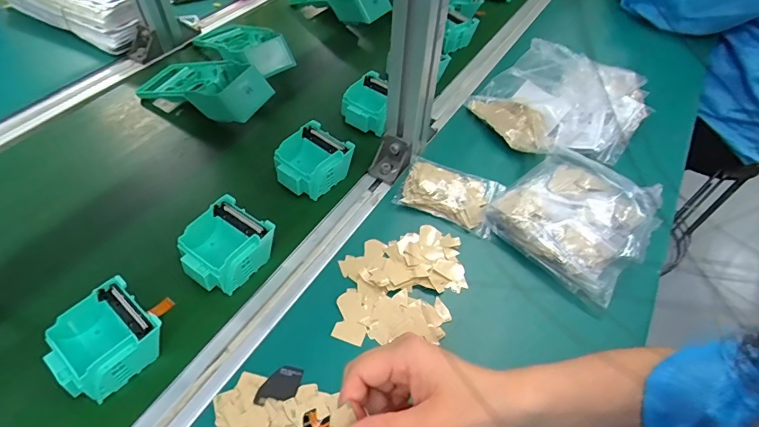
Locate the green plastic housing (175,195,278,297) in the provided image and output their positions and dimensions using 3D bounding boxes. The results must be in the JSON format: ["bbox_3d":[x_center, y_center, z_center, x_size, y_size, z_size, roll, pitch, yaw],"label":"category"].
[{"bbox_3d":[-0.156,0.036,0.423,0.073,0.040,0.081,28,55,19],"label":"green plastic housing"}]

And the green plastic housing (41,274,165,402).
[{"bbox_3d":[-0.236,0.110,0.359,0.075,0.035,0.077,33,56,22],"label":"green plastic housing"}]

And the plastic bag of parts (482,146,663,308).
[{"bbox_3d":[0.220,-0.004,0.461,0.161,0.042,0.146,-35,60,-27],"label":"plastic bag of parts"}]

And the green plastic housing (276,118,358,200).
[{"bbox_3d":[-0.082,-0.061,0.503,0.078,0.037,0.083,30,55,20],"label":"green plastic housing"}]

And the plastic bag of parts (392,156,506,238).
[{"bbox_3d":[0.081,-0.024,0.488,0.111,0.024,0.072,19,52,13],"label":"plastic bag of parts"}]

